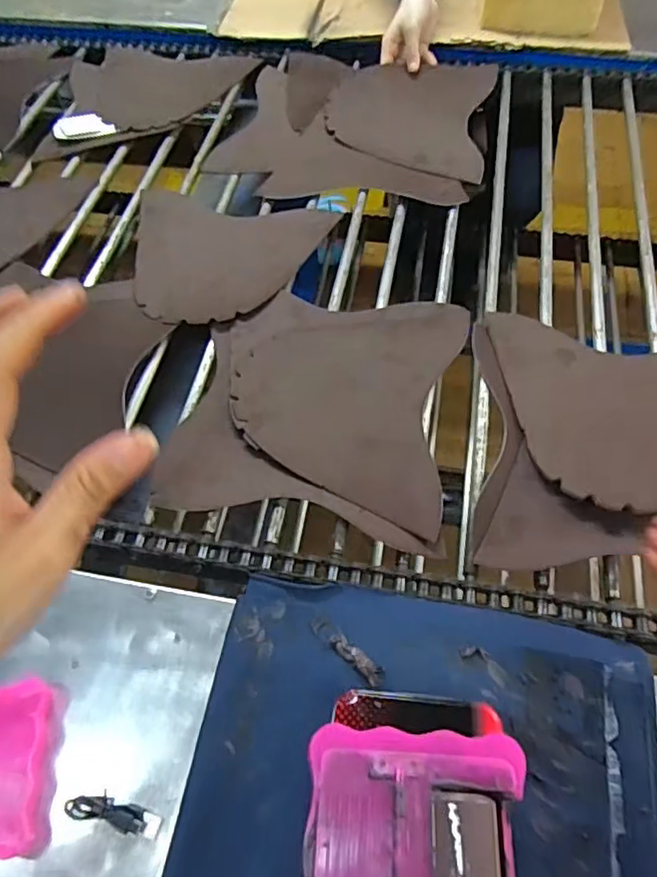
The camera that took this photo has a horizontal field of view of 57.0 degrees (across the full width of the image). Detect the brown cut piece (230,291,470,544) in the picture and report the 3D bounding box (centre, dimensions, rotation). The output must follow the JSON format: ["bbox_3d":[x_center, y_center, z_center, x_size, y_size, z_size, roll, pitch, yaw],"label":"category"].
[{"bbox_3d":[0.009,-0.047,0.603,0.226,0.009,0.255,10,60,8],"label":"brown cut piece"}]

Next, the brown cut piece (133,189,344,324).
[{"bbox_3d":[-0.130,-0.212,0.715,0.232,0.005,0.207,9,56,5],"label":"brown cut piece"}]

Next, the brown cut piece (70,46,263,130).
[{"bbox_3d":[-0.271,-0.532,0.919,0.282,0.011,0.206,12,60,9],"label":"brown cut piece"}]

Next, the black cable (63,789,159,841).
[{"bbox_3d":[-0.145,0.249,0.404,0.067,0.008,0.018,10,60,8],"label":"black cable"}]

